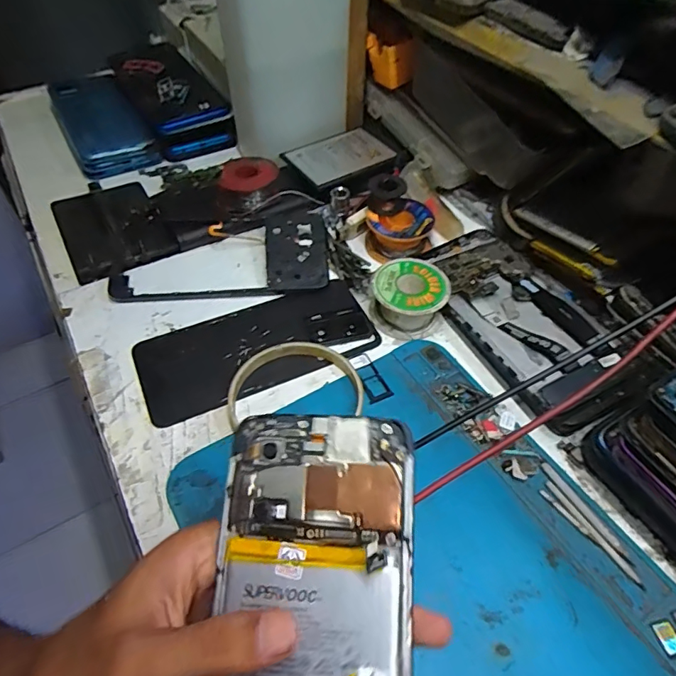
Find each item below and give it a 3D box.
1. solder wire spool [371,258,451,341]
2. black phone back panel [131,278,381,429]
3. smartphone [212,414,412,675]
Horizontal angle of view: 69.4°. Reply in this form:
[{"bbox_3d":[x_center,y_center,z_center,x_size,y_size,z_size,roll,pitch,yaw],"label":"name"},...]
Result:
[{"bbox_3d":[0.051,-0.030,0.350,0.051,0.029,0.053,1,51,-1],"label":"solder wire spool"},{"bbox_3d":[-0.055,0.004,0.337,0.158,0.007,0.073,-20,54,-17],"label":"black phone back panel"},{"bbox_3d":[-0.011,0.105,0.168,0.069,0.004,0.154,0,69,11],"label":"smartphone"}]

